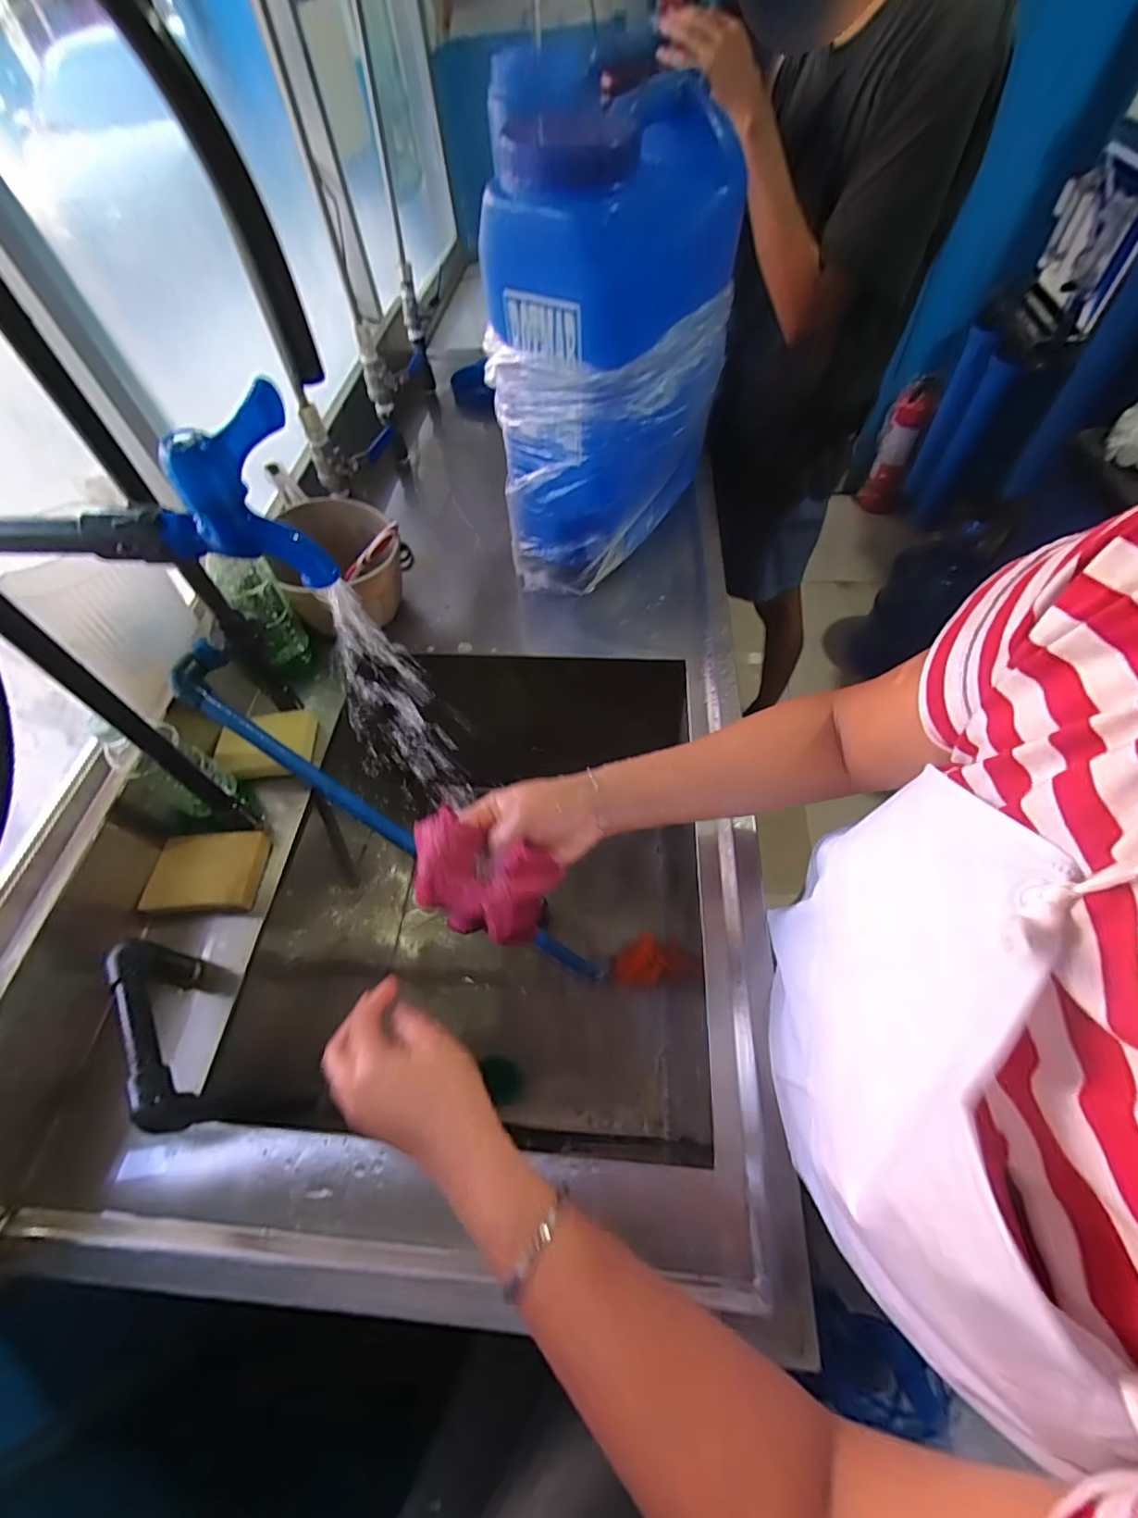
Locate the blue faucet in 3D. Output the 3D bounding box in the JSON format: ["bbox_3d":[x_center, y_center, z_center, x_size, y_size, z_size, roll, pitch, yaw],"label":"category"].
[{"bbox_3d":[-0.172,-0.134,0.282,0.072,0.078,0.045,-7,57,0],"label":"blue faucet"}]

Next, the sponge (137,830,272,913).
[{"bbox_3d":[-0.362,0.113,0.547,0.102,0.022,0.081,-7,57,1],"label":"sponge"}]

